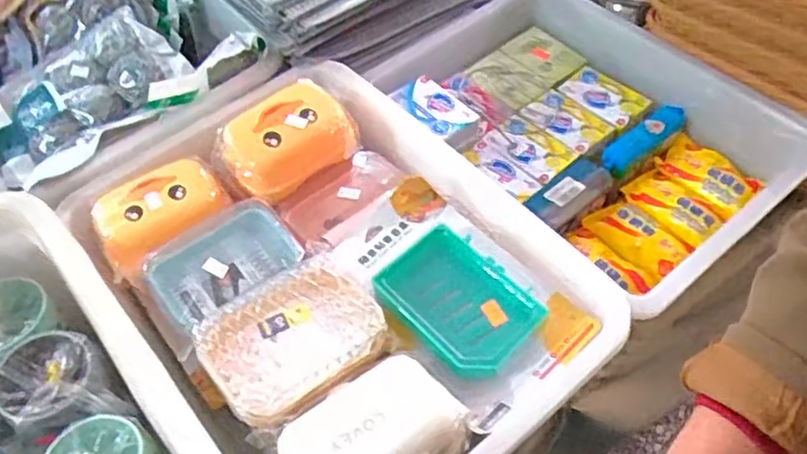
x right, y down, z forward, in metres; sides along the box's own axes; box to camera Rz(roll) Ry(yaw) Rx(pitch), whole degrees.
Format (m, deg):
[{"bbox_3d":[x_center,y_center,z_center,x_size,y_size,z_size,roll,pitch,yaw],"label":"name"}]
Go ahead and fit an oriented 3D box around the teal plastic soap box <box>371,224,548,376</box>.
[{"bbox_3d":[0.045,0.062,0.548,0.088,0.037,0.126,-40,60,-22],"label":"teal plastic soap box"}]

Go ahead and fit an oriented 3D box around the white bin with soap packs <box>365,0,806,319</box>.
[{"bbox_3d":[0.187,-0.111,0.744,0.311,0.089,0.429,-35,59,-20],"label":"white bin with soap packs"}]

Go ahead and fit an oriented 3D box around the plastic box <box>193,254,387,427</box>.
[{"bbox_3d":[-0.085,0.088,0.519,0.133,0.042,0.097,-32,70,-24],"label":"plastic box"}]

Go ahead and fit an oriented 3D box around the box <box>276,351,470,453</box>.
[{"bbox_3d":[-0.022,0.151,0.479,0.124,0.038,0.090,-33,58,-18],"label":"box"}]

